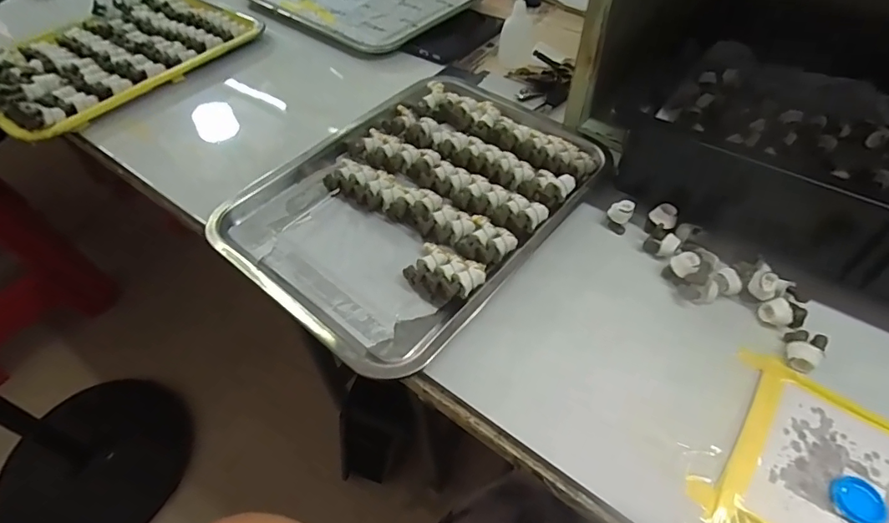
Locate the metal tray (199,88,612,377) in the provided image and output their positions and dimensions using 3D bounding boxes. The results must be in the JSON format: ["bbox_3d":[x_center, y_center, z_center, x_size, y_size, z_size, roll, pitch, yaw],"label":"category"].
[{"bbox_3d":[-0.021,-0.068,0.481,0.263,0.029,0.356,35,61,26],"label":"metal tray"}]

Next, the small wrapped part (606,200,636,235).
[{"bbox_3d":[0.167,-0.043,0.456,0.021,0.025,0.020,-1,51,1],"label":"small wrapped part"}]

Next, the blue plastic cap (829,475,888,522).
[{"bbox_3d":[0.262,0.152,0.304,0.027,0.006,0.029,-1,51,1],"label":"blue plastic cap"}]

